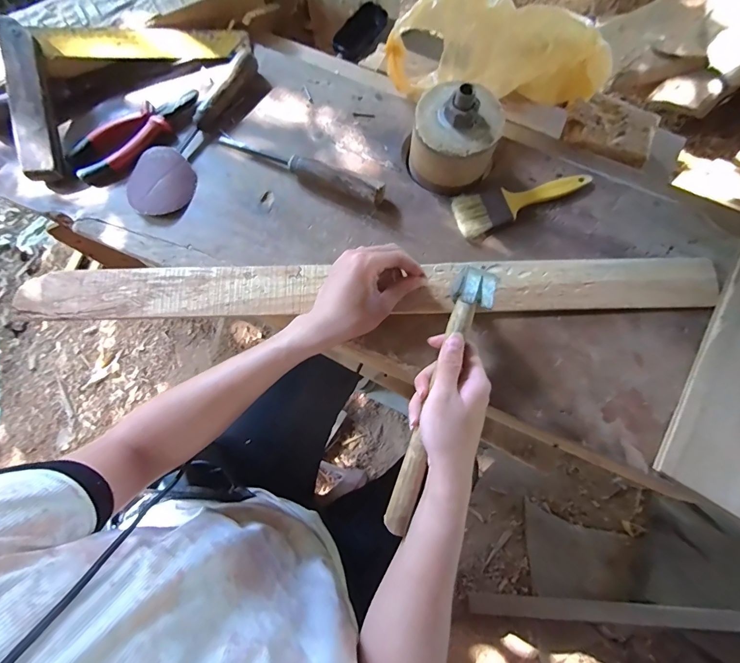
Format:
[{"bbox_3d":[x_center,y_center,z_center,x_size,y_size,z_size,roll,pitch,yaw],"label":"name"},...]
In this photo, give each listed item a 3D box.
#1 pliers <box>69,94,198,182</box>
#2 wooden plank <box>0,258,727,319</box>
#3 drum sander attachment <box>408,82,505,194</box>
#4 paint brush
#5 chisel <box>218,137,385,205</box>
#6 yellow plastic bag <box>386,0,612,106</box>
[{"bbox_3d":[-0.312,-0.266,0.497,0.179,0.015,0.071,-33,81,-7],"label":"pliers"},{"bbox_3d":[-0.003,-0.053,0.443,0.805,0.014,0.066,-1,79,0],"label":"wooden plank"},{"bbox_3d":[0.100,-0.231,0.442,0.098,0.100,0.093,0,79,-1],"label":"drum sander attachment"},{"bbox_3d":[0.189,-0.171,0.469,0.174,0.014,0.053,-23,80,-5],"label":"paint brush"},{"bbox_3d":[-0.091,-0.209,0.474,0.228,0.033,0.031,21,79,3],"label":"chisel"},{"bbox_3d":[0.161,-0.347,0.462,0.275,0.114,0.069,3,79,0],"label":"yellow plastic bag"}]

